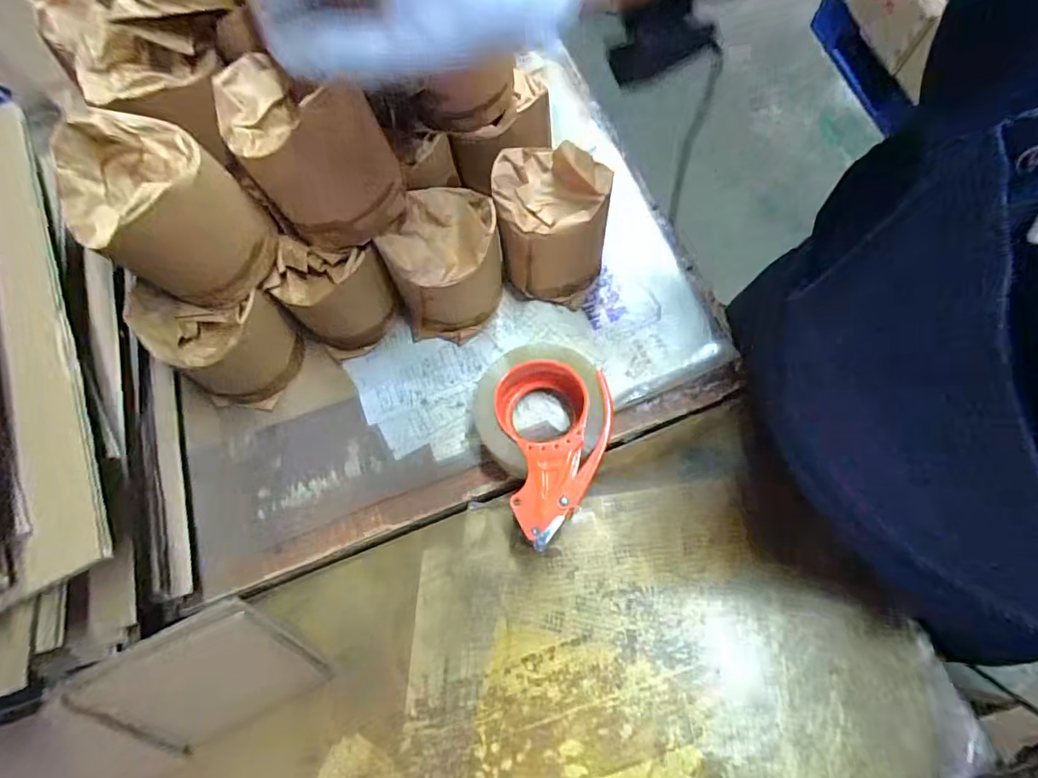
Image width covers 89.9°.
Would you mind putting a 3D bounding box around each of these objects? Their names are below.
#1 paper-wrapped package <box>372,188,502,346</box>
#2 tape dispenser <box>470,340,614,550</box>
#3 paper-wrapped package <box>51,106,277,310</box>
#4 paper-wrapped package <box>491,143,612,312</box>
[{"bbox_3d":[-0.063,-0.115,0.486,0.091,0.108,0.111,15,73,7],"label":"paper-wrapped package"},{"bbox_3d":[0.018,0.044,0.457,0.125,0.060,0.178,-2,71,1],"label":"tape dispenser"},{"bbox_3d":[-0.262,-0.128,0.390,0.099,0.111,0.098,30,75,11],"label":"paper-wrapped package"},{"bbox_3d":[0.033,-0.157,0.484,0.107,0.127,0.101,8,72,5],"label":"paper-wrapped package"}]

